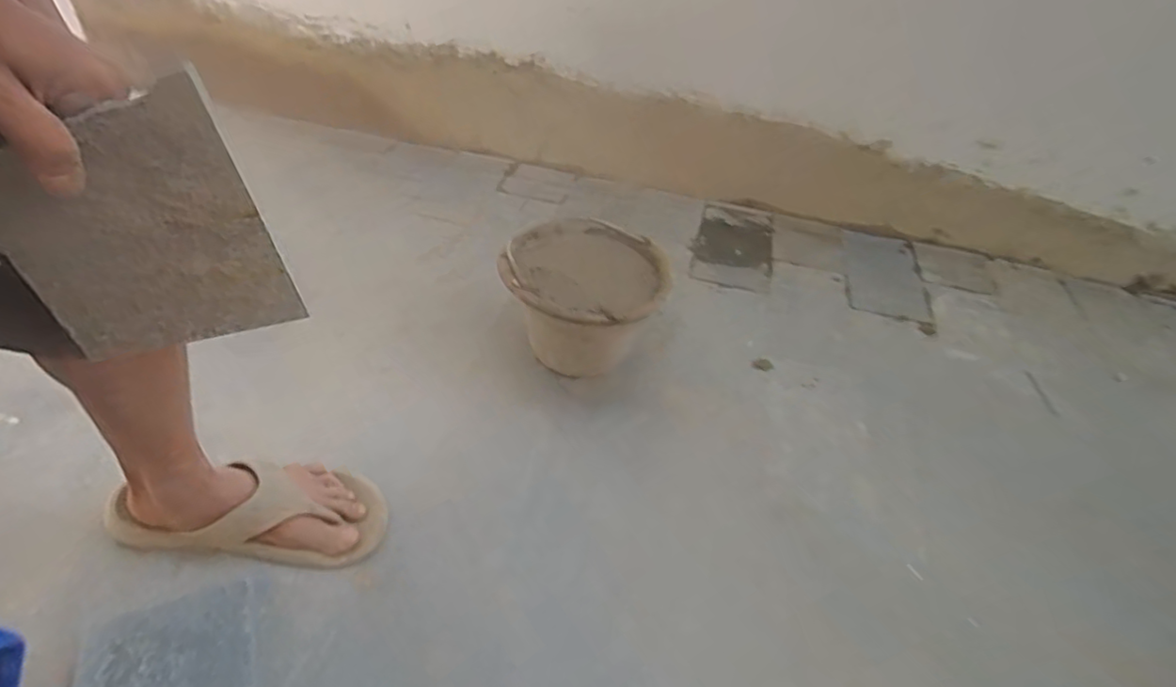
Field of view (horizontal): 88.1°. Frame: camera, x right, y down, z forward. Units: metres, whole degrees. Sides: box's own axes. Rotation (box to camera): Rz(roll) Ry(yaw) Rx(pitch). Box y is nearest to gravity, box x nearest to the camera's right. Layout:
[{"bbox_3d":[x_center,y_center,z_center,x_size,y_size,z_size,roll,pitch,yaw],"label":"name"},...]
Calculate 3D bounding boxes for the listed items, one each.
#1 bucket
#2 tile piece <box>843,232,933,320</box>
[{"bbox_3d":[-0.003,-0.061,0.944,0.232,0.168,0.241,2,42,-2],"label":"bucket"},{"bbox_3d":[0.592,-0.141,1.215,0.149,0.013,0.279,13,44,6],"label":"tile piece"}]

